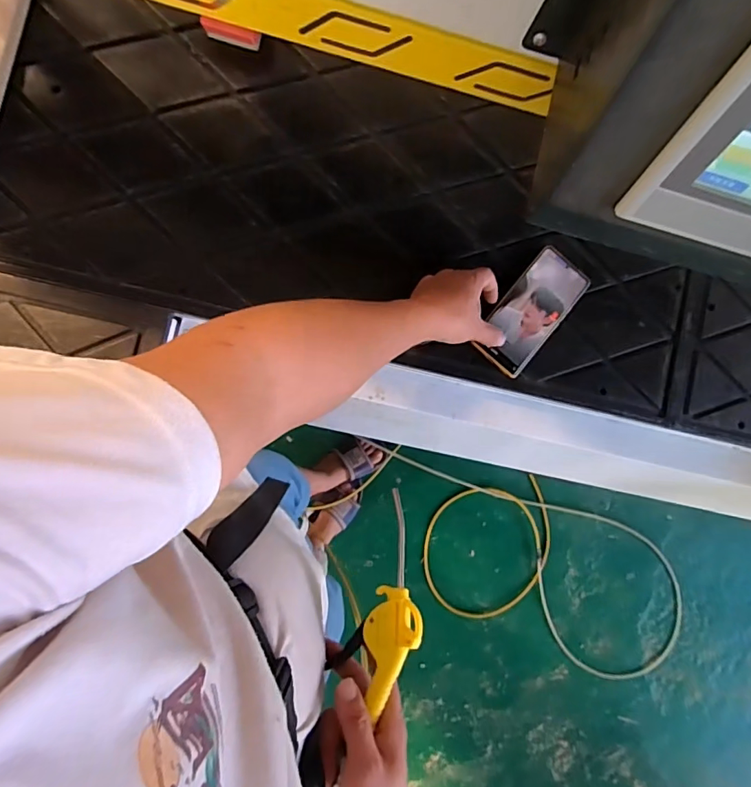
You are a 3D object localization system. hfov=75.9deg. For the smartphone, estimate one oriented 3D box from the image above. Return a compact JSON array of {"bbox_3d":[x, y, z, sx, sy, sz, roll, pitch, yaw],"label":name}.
[{"bbox_3d":[0.199,-0.102,0.607,0.078,0.008,0.162,34,86,-4],"label":"smartphone"}]

